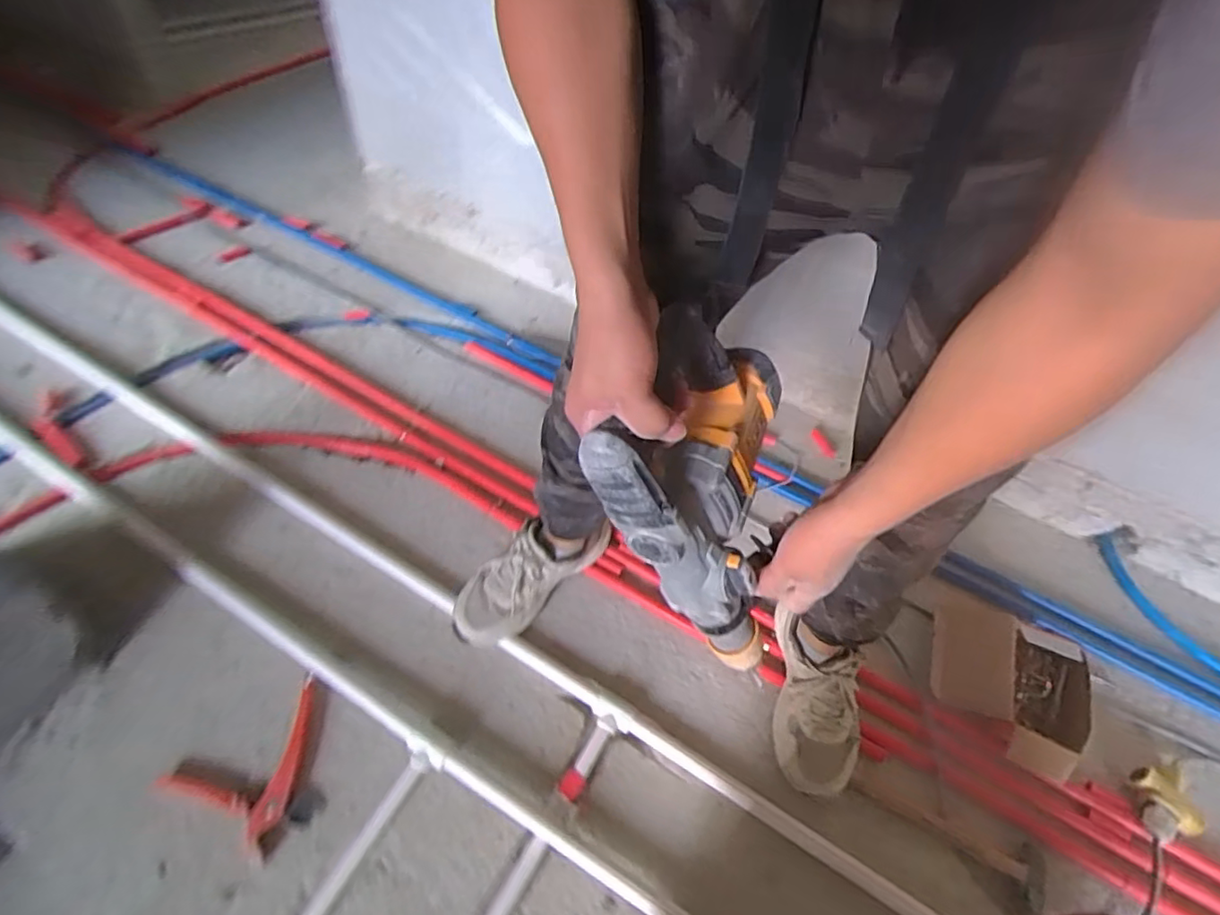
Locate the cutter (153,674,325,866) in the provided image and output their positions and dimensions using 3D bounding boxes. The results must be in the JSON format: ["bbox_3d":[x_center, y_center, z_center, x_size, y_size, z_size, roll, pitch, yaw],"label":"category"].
[{"bbox_3d":[-0.447,0.413,0.768,0.200,0.035,0.173,-30,58,-29],"label":"cutter"}]

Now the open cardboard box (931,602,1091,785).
[{"bbox_3d":[0.612,0.349,0.916,0.218,0.063,0.246,19,49,9],"label":"open cardboard box"}]

